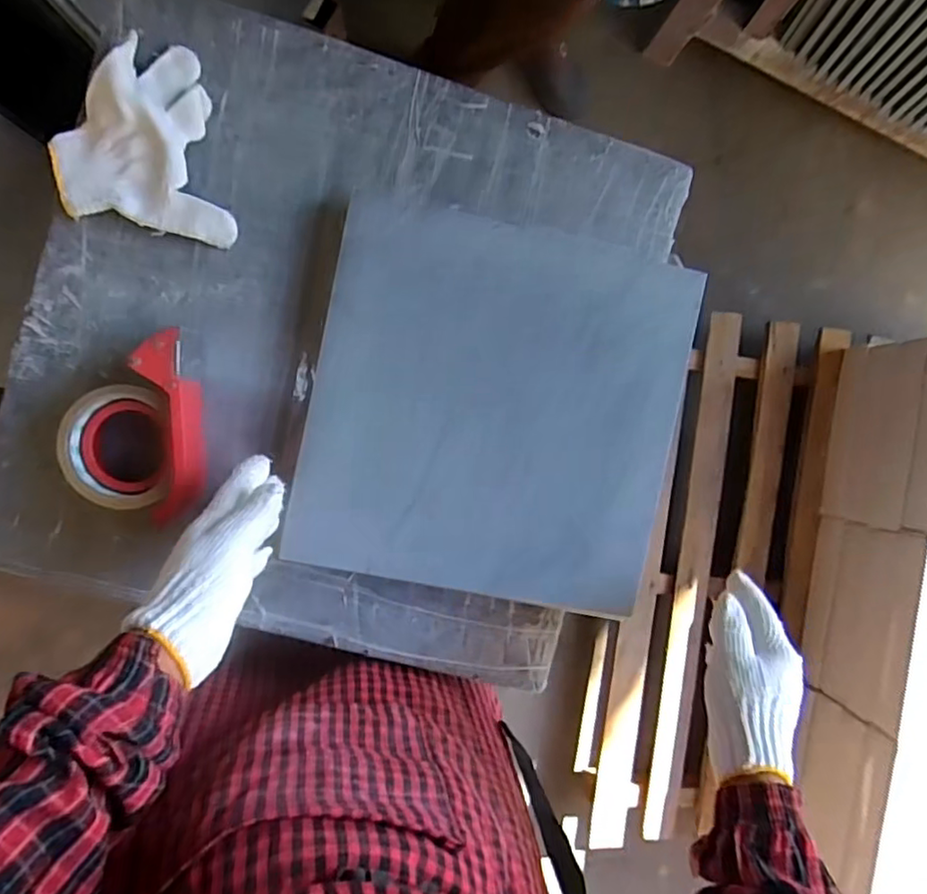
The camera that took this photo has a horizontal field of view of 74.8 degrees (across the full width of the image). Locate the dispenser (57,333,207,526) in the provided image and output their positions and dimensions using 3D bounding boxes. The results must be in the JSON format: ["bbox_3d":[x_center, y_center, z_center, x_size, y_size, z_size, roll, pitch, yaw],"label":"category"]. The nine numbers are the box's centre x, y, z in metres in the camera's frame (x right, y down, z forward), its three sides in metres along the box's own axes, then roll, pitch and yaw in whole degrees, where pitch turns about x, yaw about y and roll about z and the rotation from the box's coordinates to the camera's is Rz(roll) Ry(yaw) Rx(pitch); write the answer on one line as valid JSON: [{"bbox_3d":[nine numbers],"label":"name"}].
[{"bbox_3d":[-0.254,-0.012,0.475,0.097,0.061,0.135,-7,94,-6],"label":"dispenser"}]

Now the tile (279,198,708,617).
[{"bbox_3d":[0.030,-0.027,0.504,0.300,0.012,0.299,12,92,-7],"label":"tile"}]

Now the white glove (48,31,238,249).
[{"bbox_3d":[-0.257,-0.230,0.465,0.125,0.039,0.155,-12,95,-6],"label":"white glove"}]

